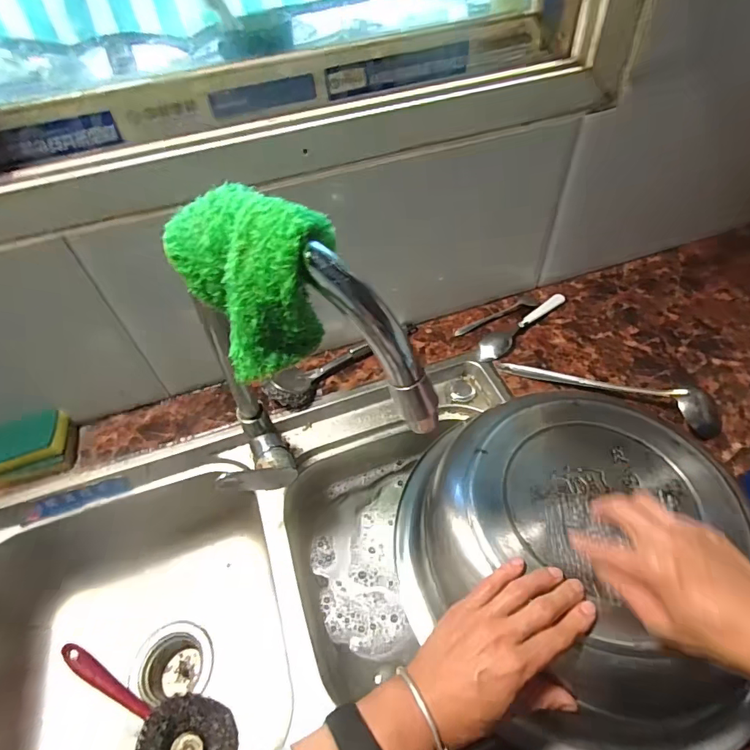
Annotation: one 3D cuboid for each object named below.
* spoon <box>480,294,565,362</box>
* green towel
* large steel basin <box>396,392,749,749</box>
[{"bbox_3d":[0.230,-0.077,0.696,0.182,0.014,0.040,-29,54,-18],"label":"spoon"},{"bbox_3d":[-0.070,-0.071,0.290,0.098,0.083,0.103,-28,54,-18],"label":"green towel"},{"bbox_3d":[0.173,0.169,0.422,0.296,0.122,0.295,-2,50,3],"label":"large steel basin"}]

